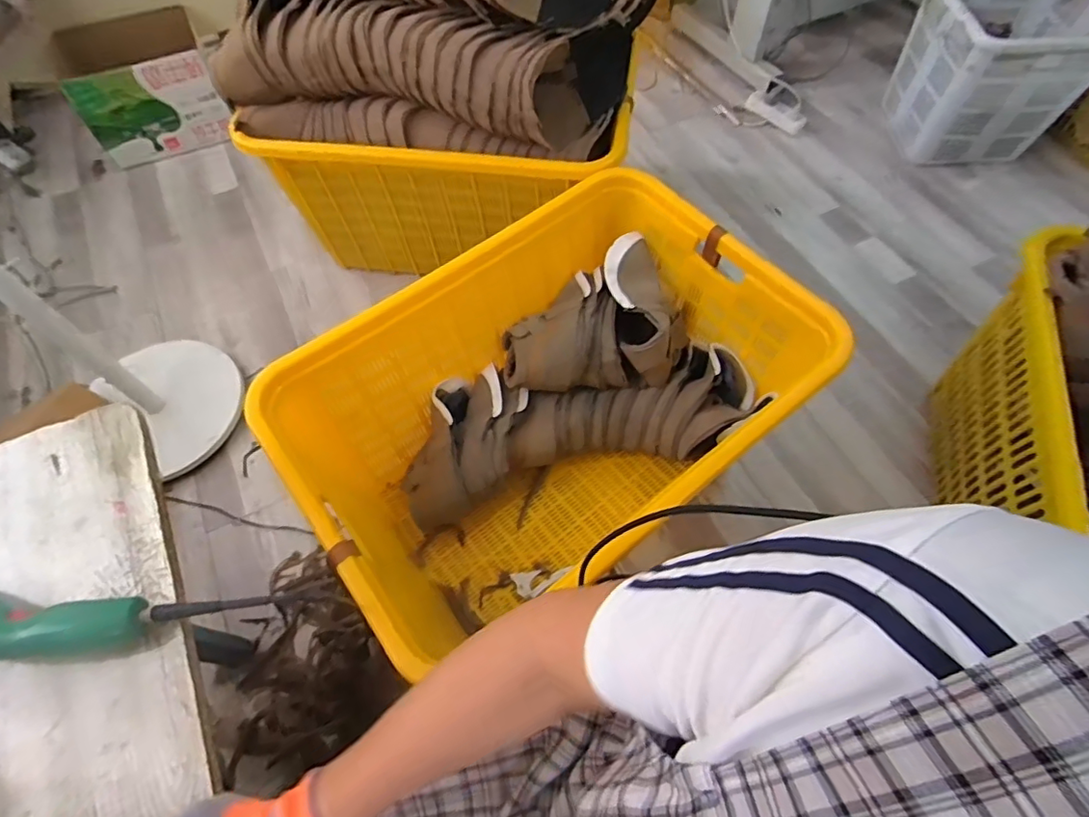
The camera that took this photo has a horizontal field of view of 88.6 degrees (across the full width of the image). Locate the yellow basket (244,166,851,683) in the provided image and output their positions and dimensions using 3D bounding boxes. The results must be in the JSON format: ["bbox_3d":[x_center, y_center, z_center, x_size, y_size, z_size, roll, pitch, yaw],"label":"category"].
[{"bbox_3d":[0.002,0.021,0.951,0.730,0.410,0.478,-31,65,-14],"label":"yellow basket"}]

